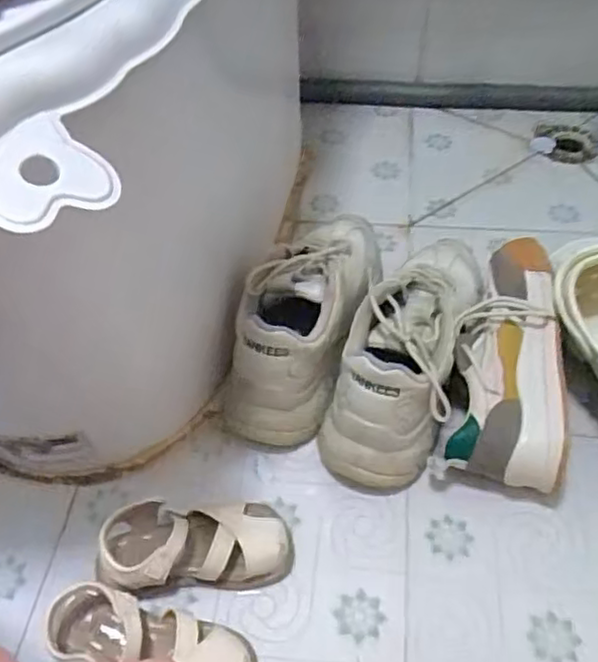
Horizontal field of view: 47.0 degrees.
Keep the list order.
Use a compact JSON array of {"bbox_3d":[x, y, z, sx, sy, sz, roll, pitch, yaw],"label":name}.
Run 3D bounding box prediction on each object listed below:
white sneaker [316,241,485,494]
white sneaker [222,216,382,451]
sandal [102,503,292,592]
[{"bbox_3d":[0.108,0.011,0.654,0.096,0.118,0.264,17,51,18],"label":"white sneaker"},{"bbox_3d":[0.008,-0.024,0.692,0.091,0.119,0.270,13,50,15],"label":"white sneaker"},{"bbox_3d":[-0.083,0.172,0.565,0.148,0.054,0.072,-8,48,-4],"label":"sandal"}]

